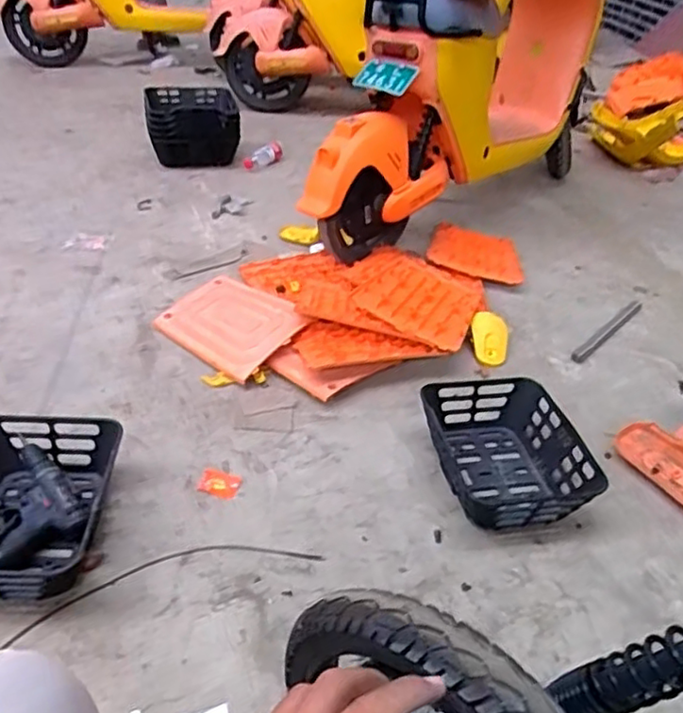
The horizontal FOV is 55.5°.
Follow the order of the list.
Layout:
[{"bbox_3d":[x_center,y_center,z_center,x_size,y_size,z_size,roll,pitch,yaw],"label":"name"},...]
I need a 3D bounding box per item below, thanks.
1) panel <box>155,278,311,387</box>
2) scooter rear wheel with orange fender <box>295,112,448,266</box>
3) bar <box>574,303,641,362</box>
[{"bbox_3d":[-0.255,-0.080,1.478,0.303,0.022,0.233,27,55,30],"label":"panel"},{"bbox_3d":[0.093,-0.425,1.733,0.205,0.378,0.407,31,43,29],"label":"scooter rear wheel with orange fender"},{"bbox_3d":[0.681,-0.068,1.644,0.034,0.014,0.387,33,44,31],"label":"bar"}]

